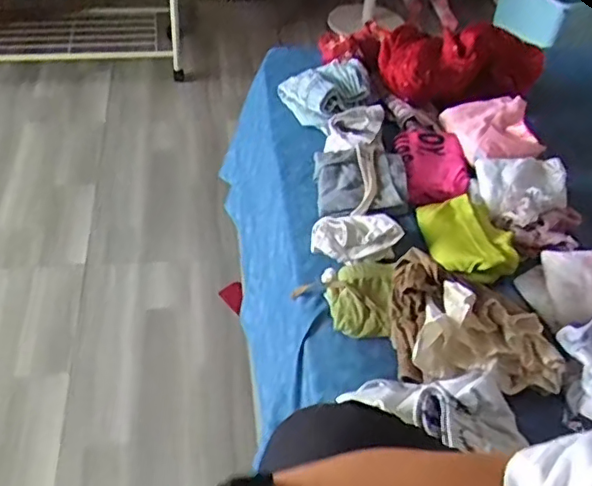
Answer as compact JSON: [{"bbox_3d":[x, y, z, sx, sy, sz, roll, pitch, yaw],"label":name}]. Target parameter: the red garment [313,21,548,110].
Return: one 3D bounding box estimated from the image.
[{"bbox_3d":[0.231,-0.351,1.112,0.397,0.125,0.209,20,45,13],"label":"red garment"}]

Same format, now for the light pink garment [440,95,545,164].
[{"bbox_3d":[0.330,-0.186,1.019,0.131,0.070,0.151,-1,44,-9],"label":"light pink garment"}]

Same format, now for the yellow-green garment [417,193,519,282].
[{"bbox_3d":[0.245,-0.009,0.866,0.103,0.053,0.149,-5,46,-11],"label":"yellow-green garment"}]

